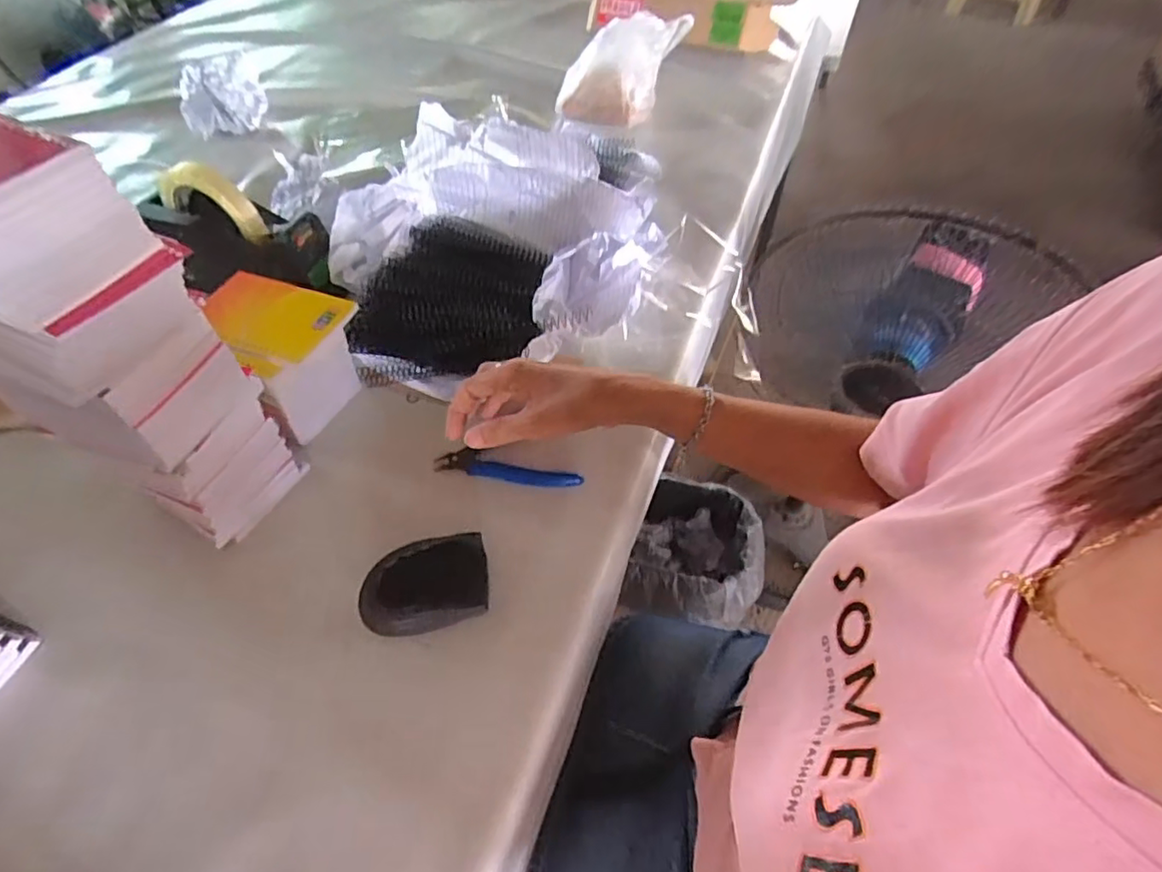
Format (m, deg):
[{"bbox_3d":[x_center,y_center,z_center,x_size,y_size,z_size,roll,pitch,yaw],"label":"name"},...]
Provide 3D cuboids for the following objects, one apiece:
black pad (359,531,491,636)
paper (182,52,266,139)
[{"bbox_3d":[-0.110,0.109,0.432,0.085,0.027,0.063,-11,52,-6],"label":"black pad"},{"bbox_3d":[-0.532,-0.499,0.890,0.115,0.094,0.081,-27,56,-18],"label":"paper"}]

